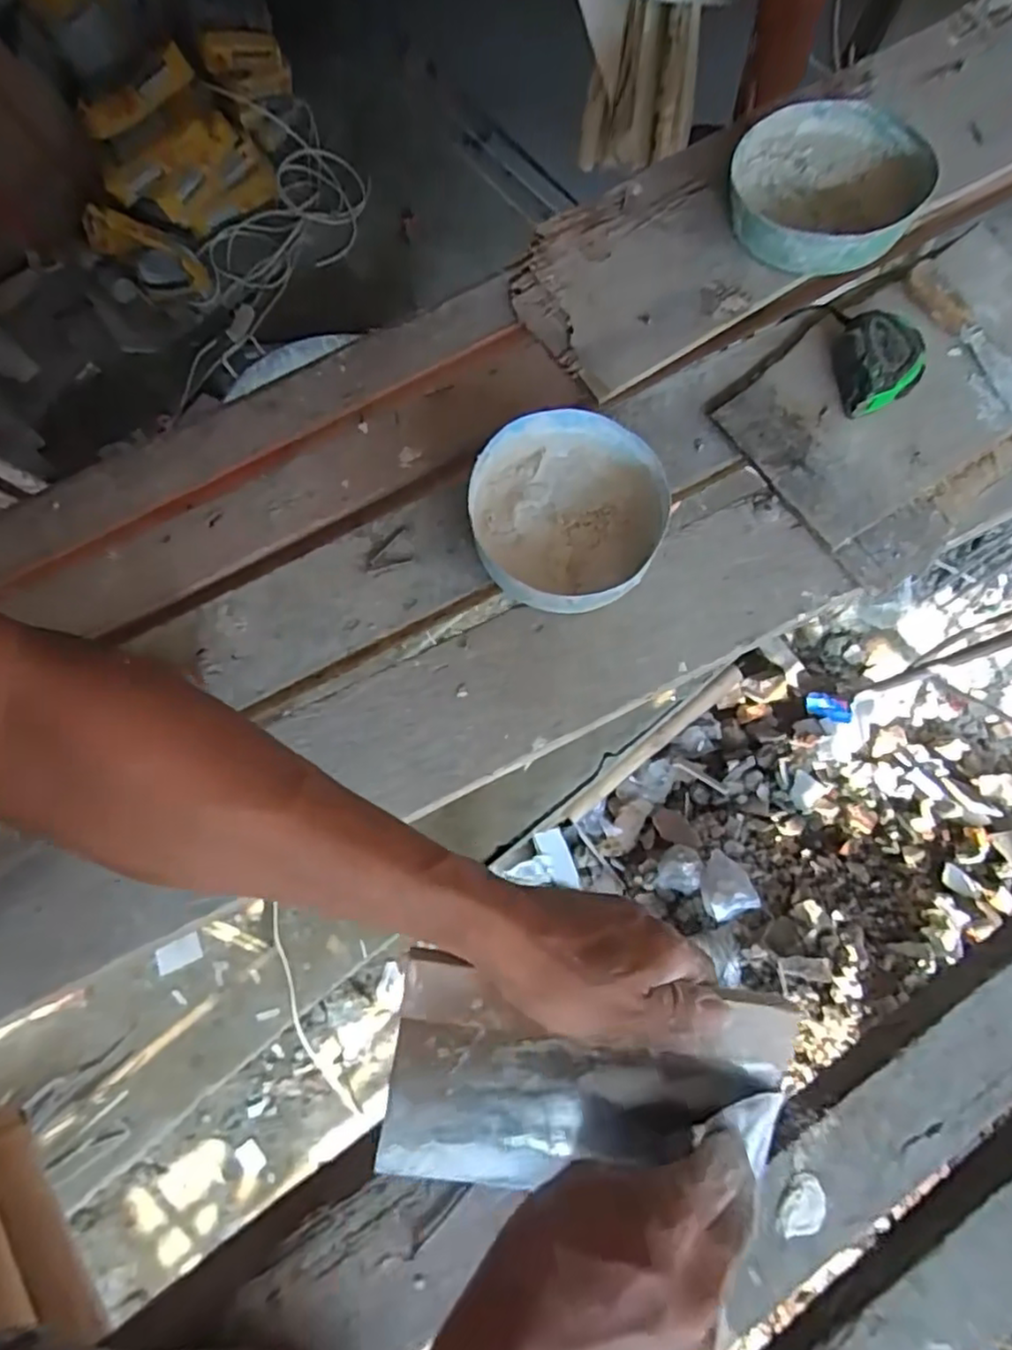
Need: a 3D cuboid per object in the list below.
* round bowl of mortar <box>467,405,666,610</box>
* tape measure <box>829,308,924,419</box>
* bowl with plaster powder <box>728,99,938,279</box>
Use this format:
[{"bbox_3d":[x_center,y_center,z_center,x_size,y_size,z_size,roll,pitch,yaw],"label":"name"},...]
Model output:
[{"bbox_3d":[0.055,-0.133,0.552,0.166,0.055,0.166,-11,76,-2],"label":"round bowl of mortar"},{"bbox_3d":[0.328,-0.274,0.587,0.066,0.040,0.083,1,76,1],"label":"tape measure"},{"bbox_3d":[0.301,-0.461,0.627,0.167,0.060,0.202,31,78,8],"label":"bowl with plaster powder"}]

